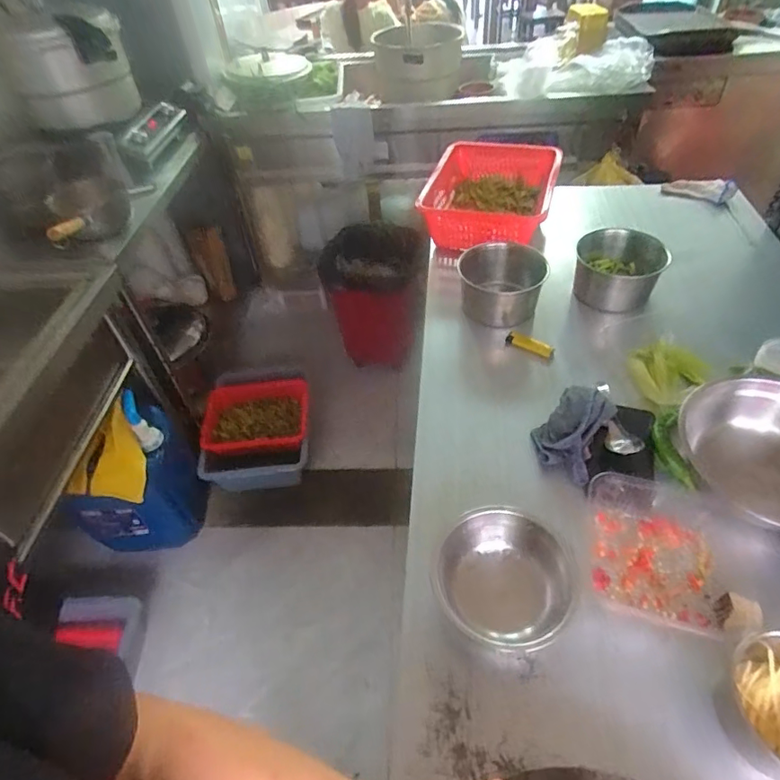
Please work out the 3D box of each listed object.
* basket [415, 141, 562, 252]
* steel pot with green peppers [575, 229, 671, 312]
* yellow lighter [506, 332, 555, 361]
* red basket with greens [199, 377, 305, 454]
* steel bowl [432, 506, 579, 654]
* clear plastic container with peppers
[{"bbox_3d":[0.209,-0.401,1.066,0.239,0.109,0.329,13,50,16],"label":"basket"},{"bbox_3d":[0.398,-0.202,0.882,0.136,0.098,0.134,-3,47,3],"label":"steel pot with green peppers"},{"bbox_3d":[0.232,-0.074,0.826,0.081,0.013,0.027,24,54,25],"label":"yellow lighter"},{"bbox_3d":[-0.434,0.094,1.627,0.337,0.089,0.292,-7,47,-1],"label":"red basket with greens"},{"bbox_3d":[0.120,0.202,0.548,0.138,0.057,0.142,-3,47,3],"label":"steel bowl"},{"bbox_3d":[0.298,0.185,0.562,0.142,0.044,0.140,8,49,13],"label":"clear plastic container with peppers"}]

